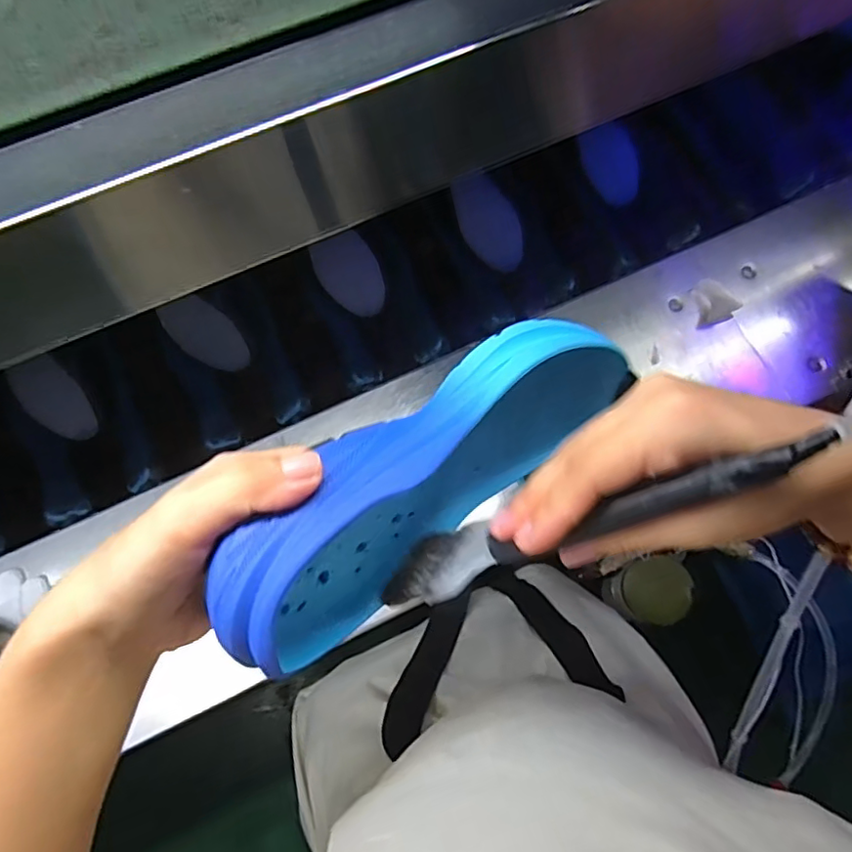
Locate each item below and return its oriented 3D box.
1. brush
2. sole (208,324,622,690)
[{"bbox_3d":[0.054,0.038,0.225,0.171,0.026,0.026,-26,71,32],"label":"brush"},{"bbox_3d":[0.010,0.019,0.278,0.242,0.099,0.054,-31,74,-36],"label":"sole"}]

